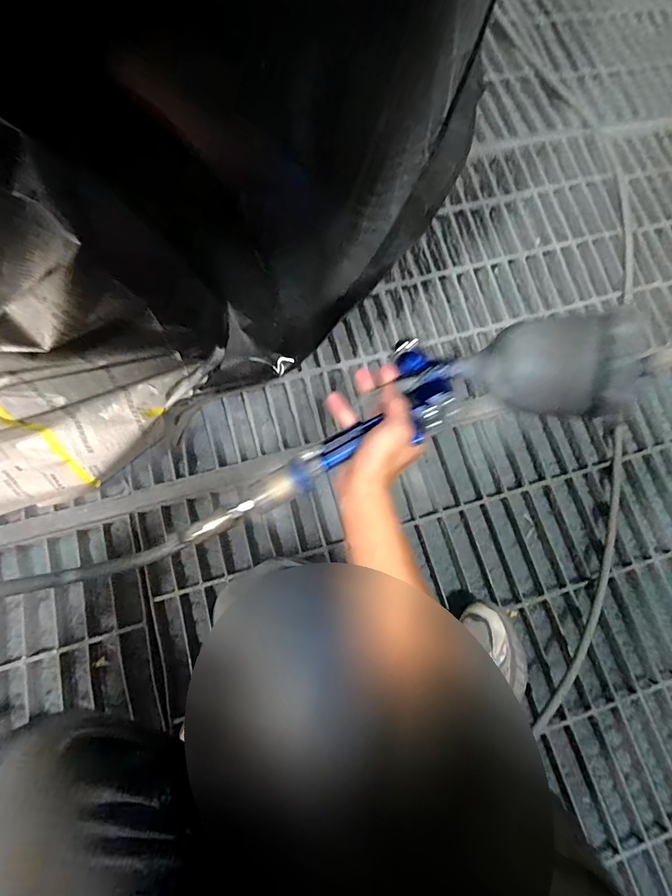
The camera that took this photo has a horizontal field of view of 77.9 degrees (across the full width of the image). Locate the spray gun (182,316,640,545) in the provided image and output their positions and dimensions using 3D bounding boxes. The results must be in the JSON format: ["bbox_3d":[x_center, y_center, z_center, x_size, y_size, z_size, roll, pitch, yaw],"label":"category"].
[{"bbox_3d":[0.047,-0.026,0.414,0.423,0.106,0.148,-24,79,12],"label":"spray gun"}]

